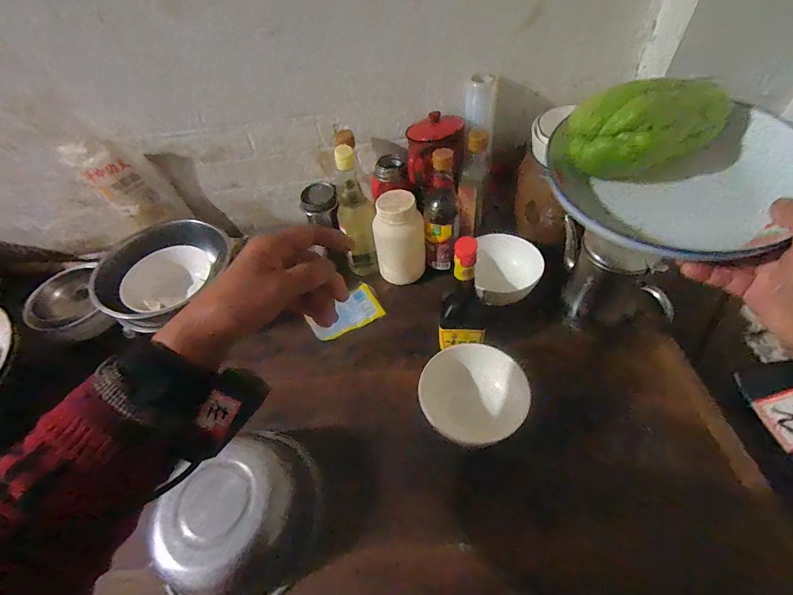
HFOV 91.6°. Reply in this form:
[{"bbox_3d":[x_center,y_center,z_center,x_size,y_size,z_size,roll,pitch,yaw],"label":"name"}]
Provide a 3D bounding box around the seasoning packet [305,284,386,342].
[{"bbox_3d":[-0.093,0.028,0.686,0.125,0.016,0.076,-23,53,-13],"label":"seasoning packet"}]

